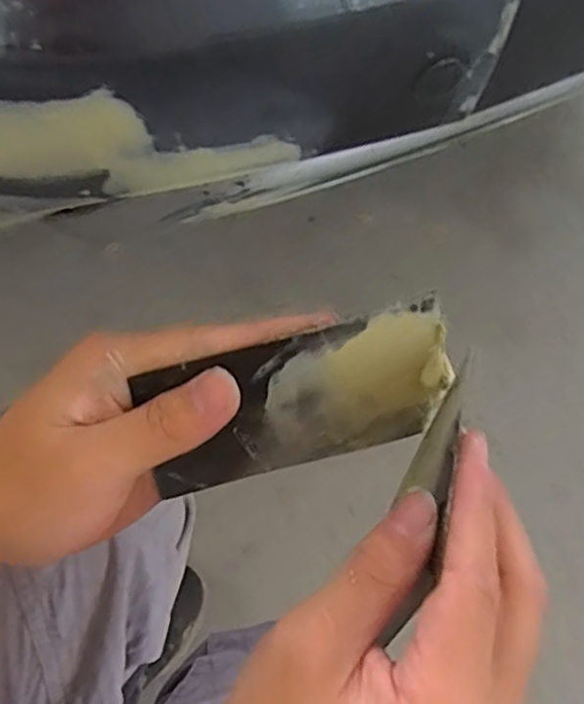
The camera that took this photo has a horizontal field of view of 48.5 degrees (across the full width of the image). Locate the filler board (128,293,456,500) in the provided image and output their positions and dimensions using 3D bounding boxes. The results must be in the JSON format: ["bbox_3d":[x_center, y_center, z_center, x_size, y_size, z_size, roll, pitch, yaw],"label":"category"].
[{"bbox_3d":[-0.001,0.022,0.245,0.120,0.072,0.006,-14,46,7],"label":"filler board"}]

